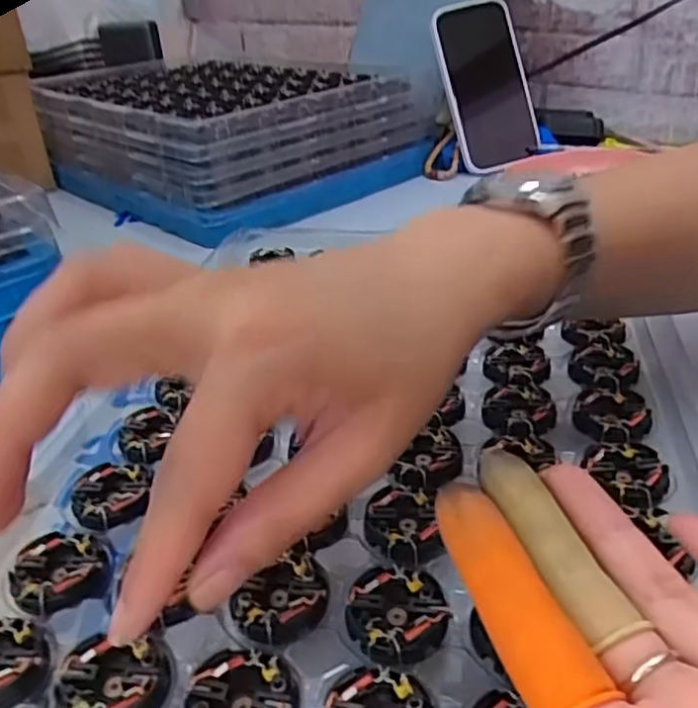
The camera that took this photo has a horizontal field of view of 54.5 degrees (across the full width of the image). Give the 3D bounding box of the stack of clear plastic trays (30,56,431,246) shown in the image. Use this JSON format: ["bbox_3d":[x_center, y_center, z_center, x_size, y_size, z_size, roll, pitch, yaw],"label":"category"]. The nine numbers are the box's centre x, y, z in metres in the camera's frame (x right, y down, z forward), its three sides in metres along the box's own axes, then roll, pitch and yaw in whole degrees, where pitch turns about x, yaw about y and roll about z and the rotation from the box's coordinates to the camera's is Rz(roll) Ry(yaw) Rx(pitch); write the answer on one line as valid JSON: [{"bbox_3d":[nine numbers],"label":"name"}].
[{"bbox_3d":[-0.142,-0.233,0.685,0.258,0.086,0.378,-29,40,-36],"label":"stack of clear plastic trays"}]

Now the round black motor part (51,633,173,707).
[{"bbox_3d":[-0.070,0.098,0.200,0.032,0.009,0.029,-6,32,-7],"label":"round black motor part"}]

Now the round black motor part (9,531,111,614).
[{"bbox_3d":[-0.101,0.076,0.238,0.031,0.006,0.033,-2,32,1],"label":"round black motor part"}]

